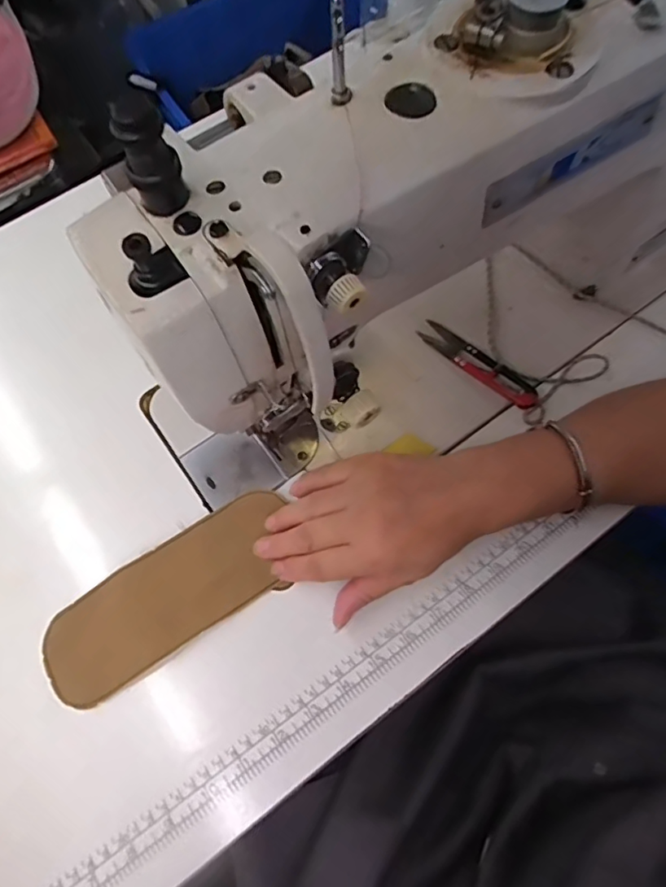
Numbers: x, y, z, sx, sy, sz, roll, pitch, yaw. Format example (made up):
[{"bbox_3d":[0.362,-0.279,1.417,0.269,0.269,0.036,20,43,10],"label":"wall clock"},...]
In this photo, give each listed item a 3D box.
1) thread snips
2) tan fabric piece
[{"bbox_3d":[0.115,-0.064,0.436,0.106,0.012,0.021,40,75,16],"label":"thread snips"},{"bbox_3d":[-0.109,0.101,0.371,0.178,0.012,0.068,-36,72,-11],"label":"tan fabric piece"}]

